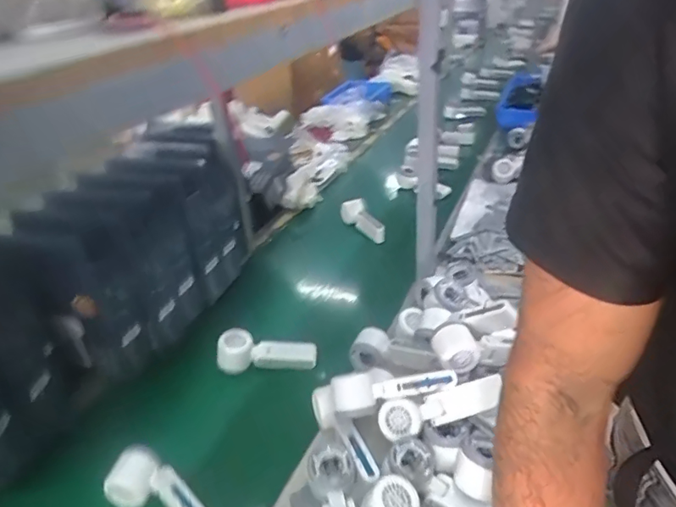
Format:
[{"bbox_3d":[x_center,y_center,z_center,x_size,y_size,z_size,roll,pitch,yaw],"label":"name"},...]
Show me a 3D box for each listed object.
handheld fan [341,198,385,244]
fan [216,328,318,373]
[{"bbox_3d":[0.060,-0.083,1.239,0.057,0.052,0.167,-13,34,-15],"label":"handheld fan"},{"bbox_3d":[-0.120,0.169,0.844,0.166,0.046,0.049,6,31,-9],"label":"fan"}]

